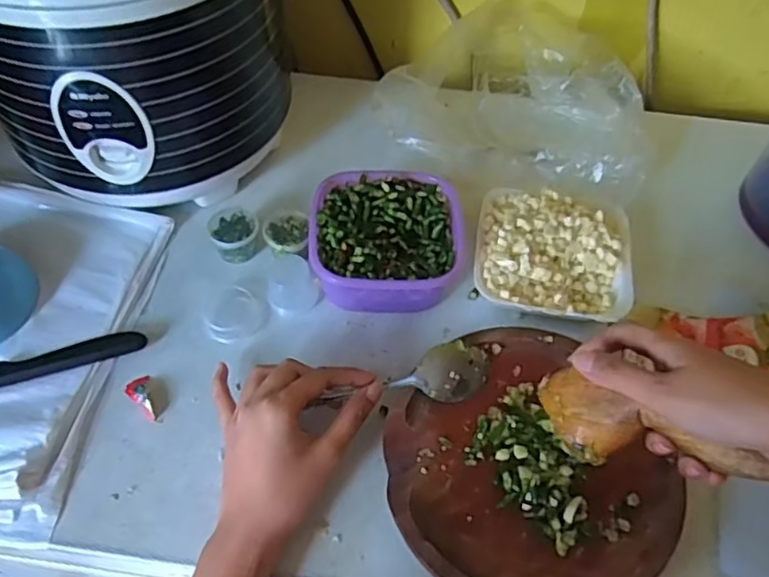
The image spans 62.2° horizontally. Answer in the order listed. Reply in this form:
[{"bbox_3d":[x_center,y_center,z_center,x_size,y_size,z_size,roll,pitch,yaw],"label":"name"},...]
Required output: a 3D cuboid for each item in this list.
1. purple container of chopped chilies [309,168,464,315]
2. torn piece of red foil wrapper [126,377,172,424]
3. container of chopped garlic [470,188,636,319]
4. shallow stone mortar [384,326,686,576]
[{"bbox_3d":[0.002,-0.039,0.519,0.116,0.049,0.115,-1,52,-1],"label":"purple container of chopped chilies"},{"bbox_3d":[-0.170,0.078,0.466,0.038,0.005,0.023,38,62,26],"label":"torn piece of red foil wrapper"},{"bbox_3d":[0.137,-0.028,0.521,0.121,0.041,0.116,9,53,7],"label":"container of chopped garlic"},{"bbox_3d":[0.093,0.123,0.422,0.172,0.033,0.178,-34,59,-23],"label":"shallow stone mortar"}]

